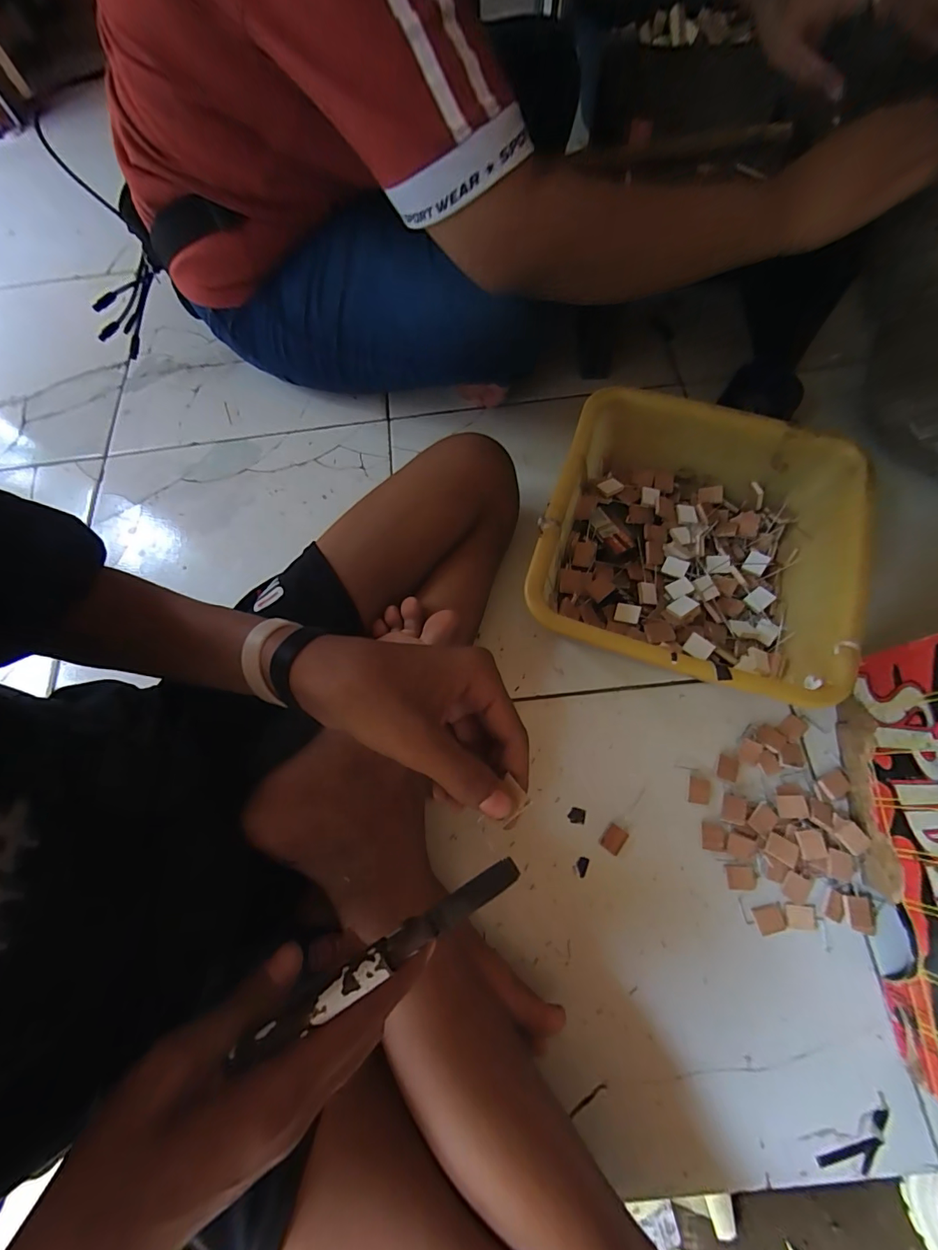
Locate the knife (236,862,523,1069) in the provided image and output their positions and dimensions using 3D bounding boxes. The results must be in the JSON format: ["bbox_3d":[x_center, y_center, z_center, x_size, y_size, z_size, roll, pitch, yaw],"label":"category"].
[{"bbox_3d":[-0.037,0.158,0.217,0.140,0.010,0.013,-31,78,-9],"label":"knife"}]

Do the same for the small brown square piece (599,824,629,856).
[{"bbox_3d":[0.138,0.204,0.430,0.020,0.004,0.023,35,76,14],"label":"small brown square piece"}]

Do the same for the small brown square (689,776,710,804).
[{"bbox_3d":[0.224,0.161,0.439,0.019,0.004,0.024,12,71,7],"label":"small brown square"}]

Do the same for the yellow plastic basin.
[{"bbox_3d":[0.205,-0.077,0.438,0.263,0.098,0.264,18,77,5],"label":"yellow plastic basin"}]

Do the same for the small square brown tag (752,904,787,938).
[{"bbox_3d":[0.268,0.263,0.404,0.024,0.004,0.021,-15,70,-2],"label":"small square brown tag"}]

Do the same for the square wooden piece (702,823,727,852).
[{"bbox_3d":[0.231,0.200,0.426,0.021,0.004,0.023,8,71,6],"label":"square wooden piece"}]

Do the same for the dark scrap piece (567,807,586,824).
[{"bbox_3d":[0.105,0.186,0.440,0.016,0.004,0.014,7,71,6],"label":"dark scrap piece"}]

